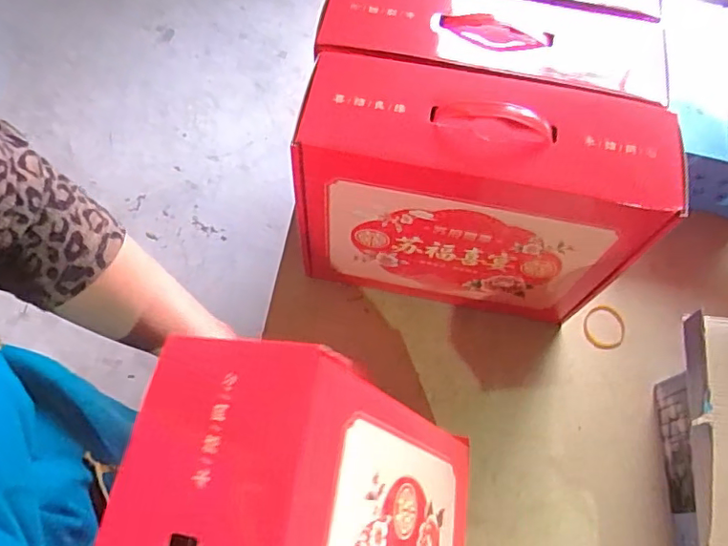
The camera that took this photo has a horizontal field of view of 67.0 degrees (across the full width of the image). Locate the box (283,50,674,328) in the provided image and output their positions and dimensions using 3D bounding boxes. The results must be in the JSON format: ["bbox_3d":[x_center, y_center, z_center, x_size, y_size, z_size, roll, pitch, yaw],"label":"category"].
[{"bbox_3d":[0.105,-0.064,0.604,0.328,0.296,0.105,10,65,1],"label":"box"}]

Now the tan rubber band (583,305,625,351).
[{"bbox_3d":[0.310,0.071,0.709,0.053,0.009,0.055,23,65,9],"label":"tan rubber band"}]

